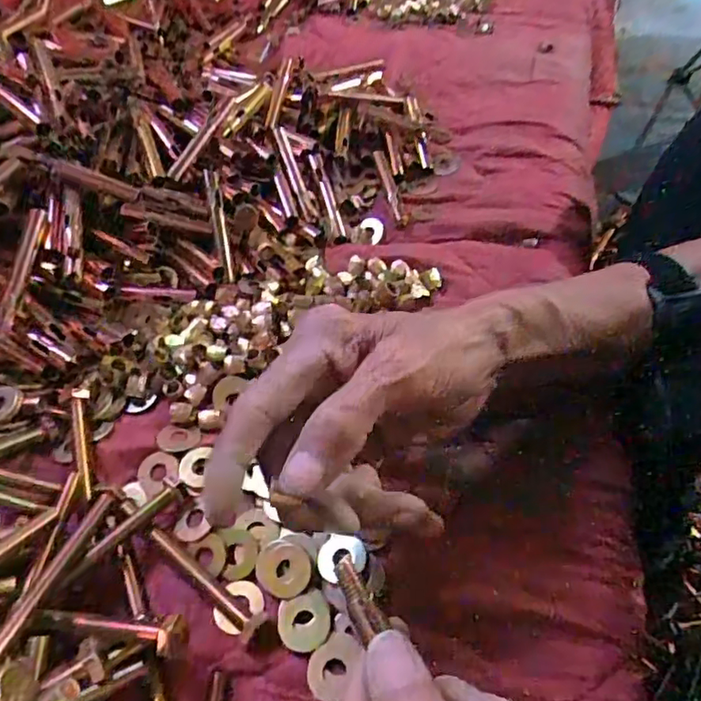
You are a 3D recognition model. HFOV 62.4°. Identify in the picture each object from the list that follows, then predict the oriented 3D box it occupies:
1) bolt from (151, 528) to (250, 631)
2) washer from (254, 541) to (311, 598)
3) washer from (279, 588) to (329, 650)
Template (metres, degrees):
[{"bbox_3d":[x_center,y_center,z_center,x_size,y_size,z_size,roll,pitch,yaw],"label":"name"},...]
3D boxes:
[{"bbox_3d":[-0.076,0.111,0.287,0.068,0.004,0.007,33,61,27],"label":"bolt"},{"bbox_3d":[-0.033,0.107,0.286,0.027,0.004,0.026,2,54,-3],"label":"washer"},{"bbox_3d":[-0.021,0.127,0.273,0.025,0.004,0.024,-2,52,3],"label":"washer"}]

